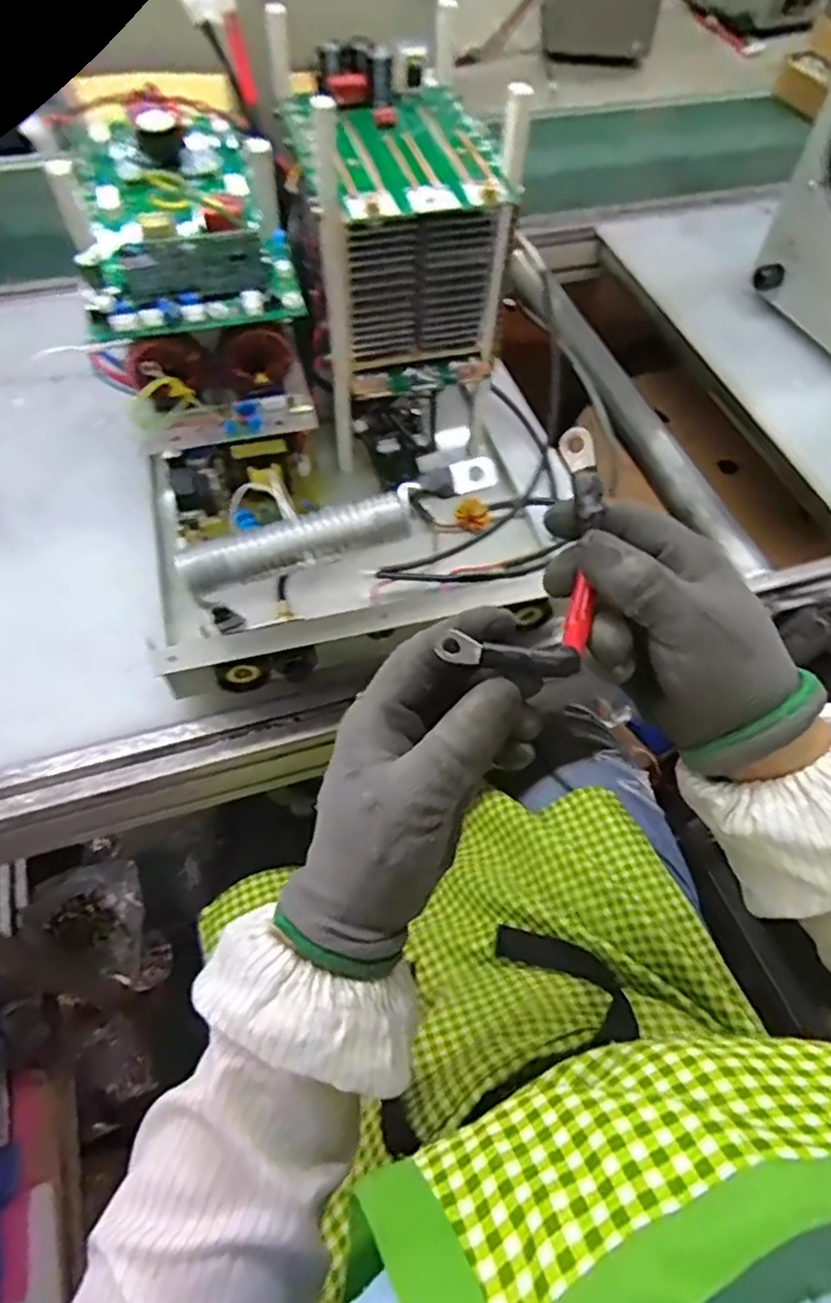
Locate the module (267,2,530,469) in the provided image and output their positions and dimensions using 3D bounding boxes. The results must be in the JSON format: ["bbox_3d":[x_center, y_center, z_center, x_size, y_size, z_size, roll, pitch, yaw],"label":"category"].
[{"bbox_3d":[-0.017,-0.336,0.544,0.136,0.191,0.196,-13,60,-10],"label":"module"}]

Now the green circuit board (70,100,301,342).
[{"bbox_3d":[-0.156,-0.290,0.442,0.125,0.040,0.221,-13,60,-11],"label":"green circuit board"}]

